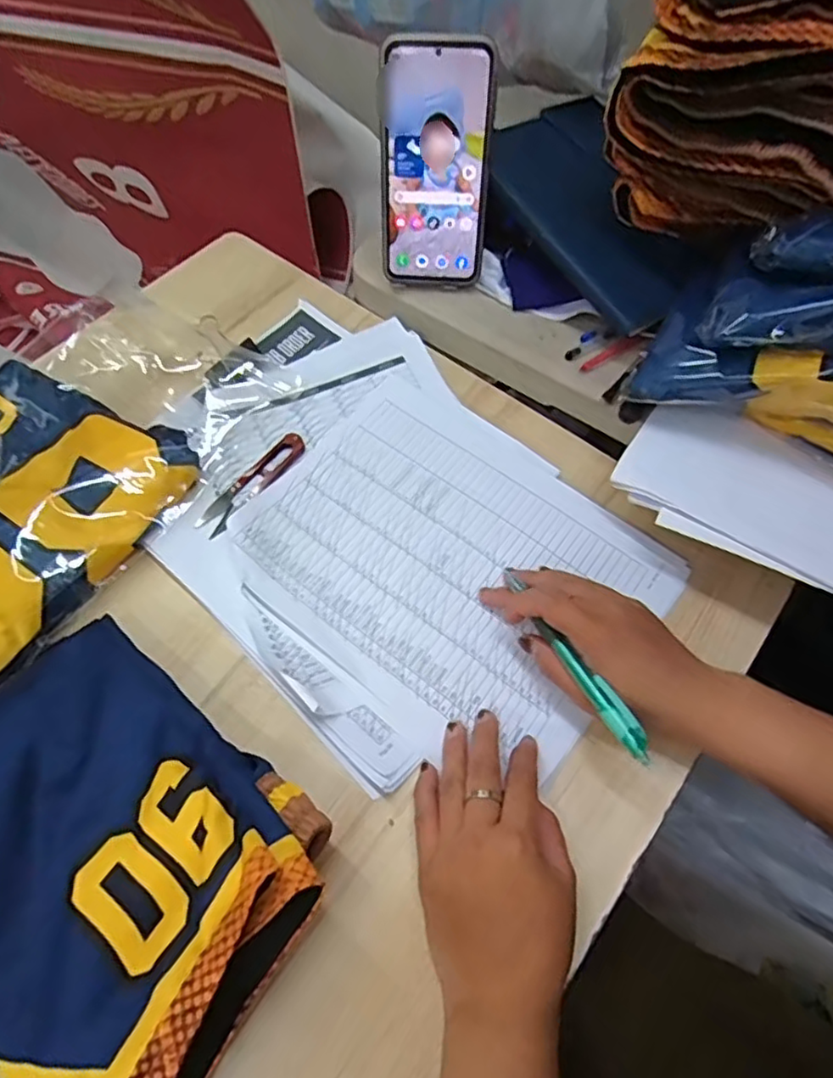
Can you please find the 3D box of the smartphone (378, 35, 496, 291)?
[{"bbox_3d":[0.014,-0.282,0.484,0.082,0.166,0.008,4,41,2],"label":"smartphone"}]

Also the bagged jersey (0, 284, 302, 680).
[{"bbox_3d":[-0.277,-0.049,0.450,0.197,0.037,0.353,29,66,11],"label":"bagged jersey"}]

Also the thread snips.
[{"bbox_3d":[-0.124,-0.043,0.476,0.025,0.012,0.103,34,67,13],"label":"thread snips"}]

